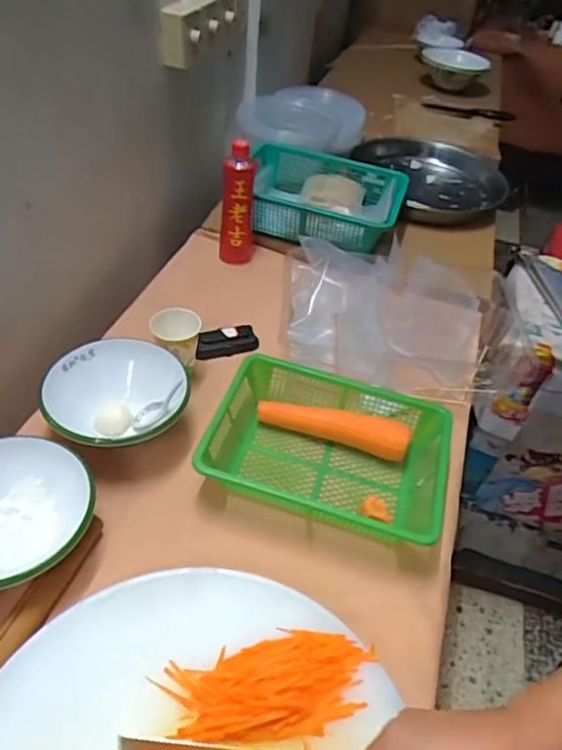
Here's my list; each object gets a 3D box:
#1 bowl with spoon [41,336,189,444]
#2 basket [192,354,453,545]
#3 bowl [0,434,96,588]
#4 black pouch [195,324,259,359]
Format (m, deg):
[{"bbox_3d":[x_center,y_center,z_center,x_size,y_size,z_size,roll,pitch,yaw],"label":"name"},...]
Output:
[{"bbox_3d":[-0.227,0.035,0.813,0.179,0.080,0.176,4,44,-4],"label":"bowl with spoon"},{"bbox_3d":[0.063,0.110,0.789,0.305,0.085,0.222,15,44,8],"label":"basket"},{"bbox_3d":[-0.308,0.165,0.659,0.189,0.085,0.178,4,44,-4],"label":"bowl"},{"bbox_3d":[-0.090,-0.055,0.960,0.104,0.023,0.049,-10,46,-17],"label":"black pouch"}]

